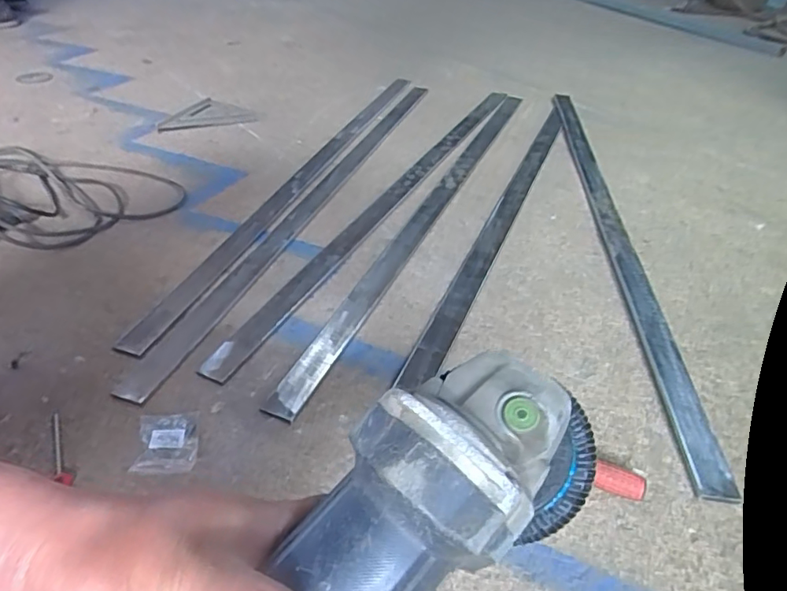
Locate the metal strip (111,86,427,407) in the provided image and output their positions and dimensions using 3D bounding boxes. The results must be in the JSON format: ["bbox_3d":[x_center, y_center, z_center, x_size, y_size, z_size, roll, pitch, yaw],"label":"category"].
[{"bbox_3d":[-0.119,-0.199,0.960,0.052,0.014,1.038,13,40,13],"label":"metal strip"}]

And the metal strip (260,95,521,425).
[{"bbox_3d":[0.090,-0.185,0.948,0.044,0.015,1.075,16,41,17],"label":"metal strip"}]

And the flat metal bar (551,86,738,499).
[{"bbox_3d":[0.368,-0.143,0.917,0.043,0.019,1.058,5,39,4],"label":"flat metal bar"}]

